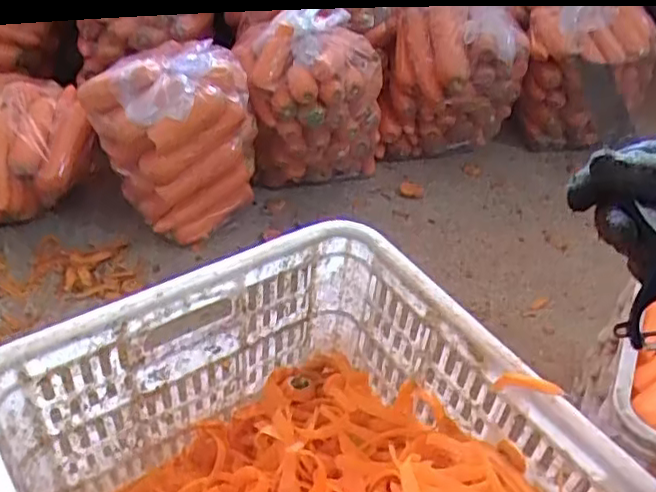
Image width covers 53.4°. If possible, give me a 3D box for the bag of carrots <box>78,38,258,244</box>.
[{"bbox_3d":[-0.261,-0.198,1.121,0.278,0.295,0.202,-4,44,-11],"label":"bag of carrots"}]

